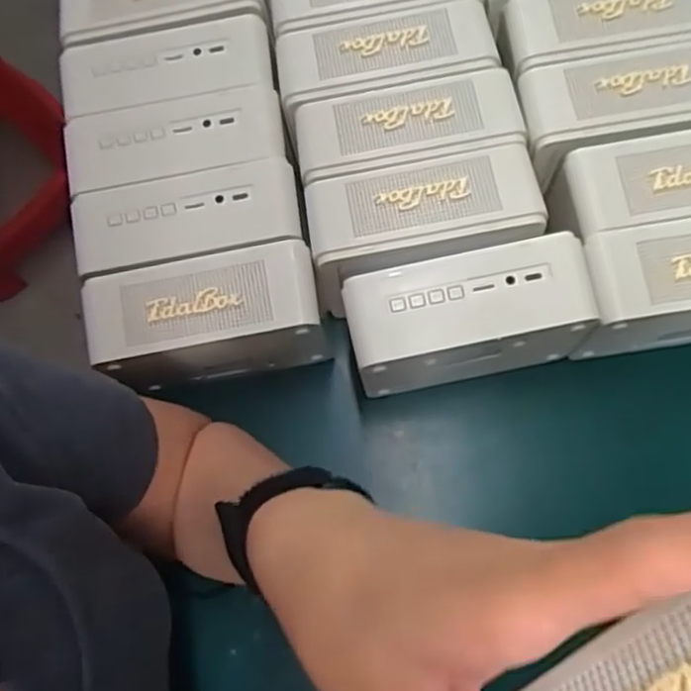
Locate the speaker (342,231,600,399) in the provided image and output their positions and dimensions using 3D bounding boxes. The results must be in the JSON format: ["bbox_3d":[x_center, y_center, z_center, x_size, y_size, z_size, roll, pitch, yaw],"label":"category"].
[{"bbox_3d":[0.071,-0.013,0.438,0.144,0.094,0.064,-11,74,1],"label":"speaker"}]

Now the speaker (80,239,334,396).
[{"bbox_3d":[-0.084,-0.013,0.452,0.137,0.093,0.062,-13,74,1],"label":"speaker"}]

